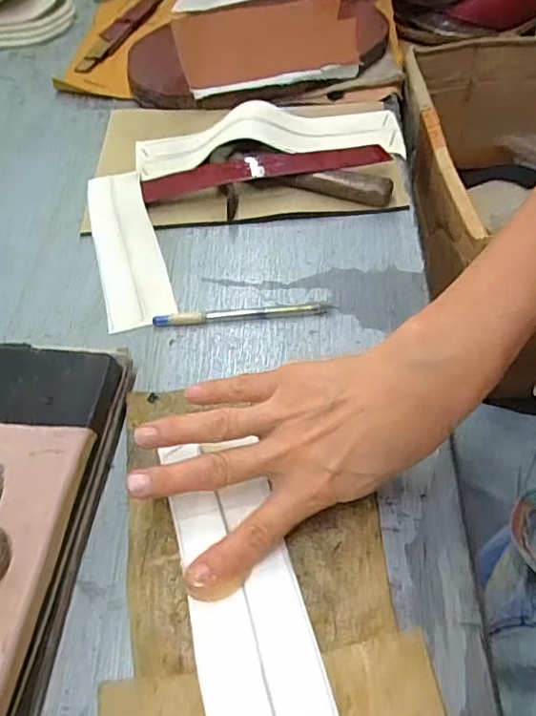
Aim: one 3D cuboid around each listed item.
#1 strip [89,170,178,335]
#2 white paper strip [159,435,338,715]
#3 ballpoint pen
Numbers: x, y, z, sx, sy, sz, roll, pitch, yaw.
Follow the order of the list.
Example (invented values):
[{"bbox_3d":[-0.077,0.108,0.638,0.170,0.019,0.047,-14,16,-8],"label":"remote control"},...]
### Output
[{"bbox_3d":[-0.127,-0.104,0.502,0.053,0.015,0.192,-16,54,-8],"label":"strip"},{"bbox_3d":[-0.010,0.147,0.308,0.063,0.005,0.227,-15,54,-7],"label":"white paper strip"},{"bbox_3d":[-0.022,-0.035,0.446,0.135,0.007,0.012,-5,54,0],"label":"ballpoint pen"}]

